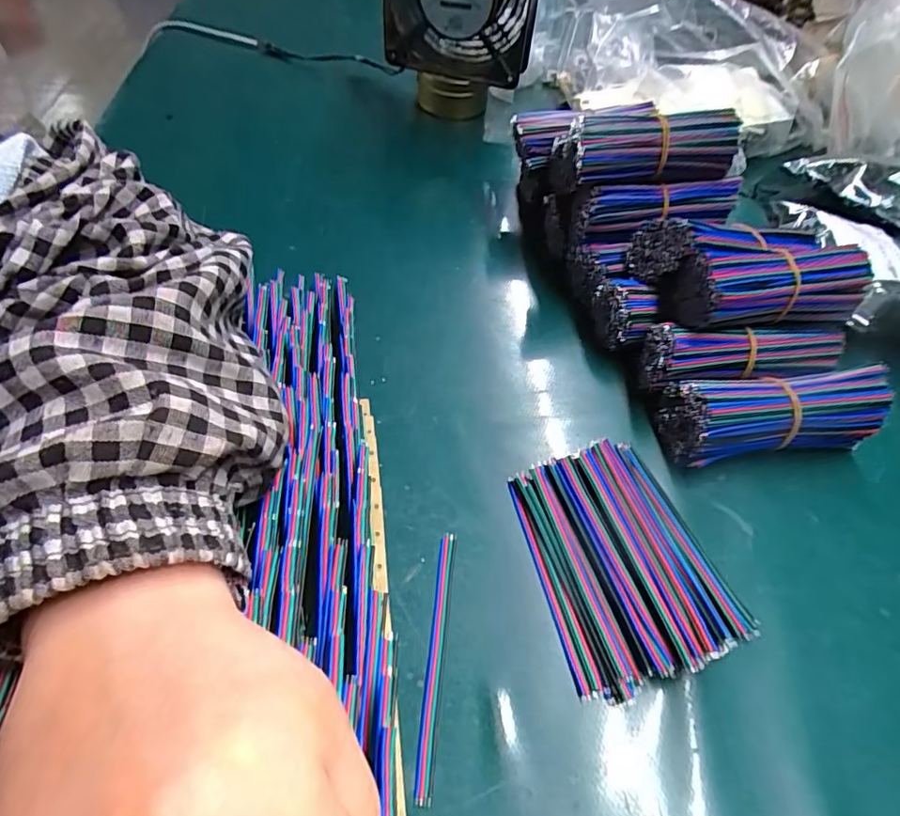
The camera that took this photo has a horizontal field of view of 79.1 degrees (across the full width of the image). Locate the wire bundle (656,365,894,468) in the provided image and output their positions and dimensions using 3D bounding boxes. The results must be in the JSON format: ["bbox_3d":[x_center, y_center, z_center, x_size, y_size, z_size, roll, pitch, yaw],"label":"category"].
[{"bbox_3d":[0.163,0.003,0.277,0.102,0.040,0.035,-4,52,-8],"label":"wire bundle"}]

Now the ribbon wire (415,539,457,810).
[{"bbox_3d":[-0.005,0.097,0.217,0.006,0.004,0.097,6,51,1],"label":"ribbon wire"}]

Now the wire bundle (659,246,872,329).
[{"bbox_3d":[0.166,-0.063,0.288,0.098,0.035,0.039,-9,53,-9],"label":"wire bundle"}]

